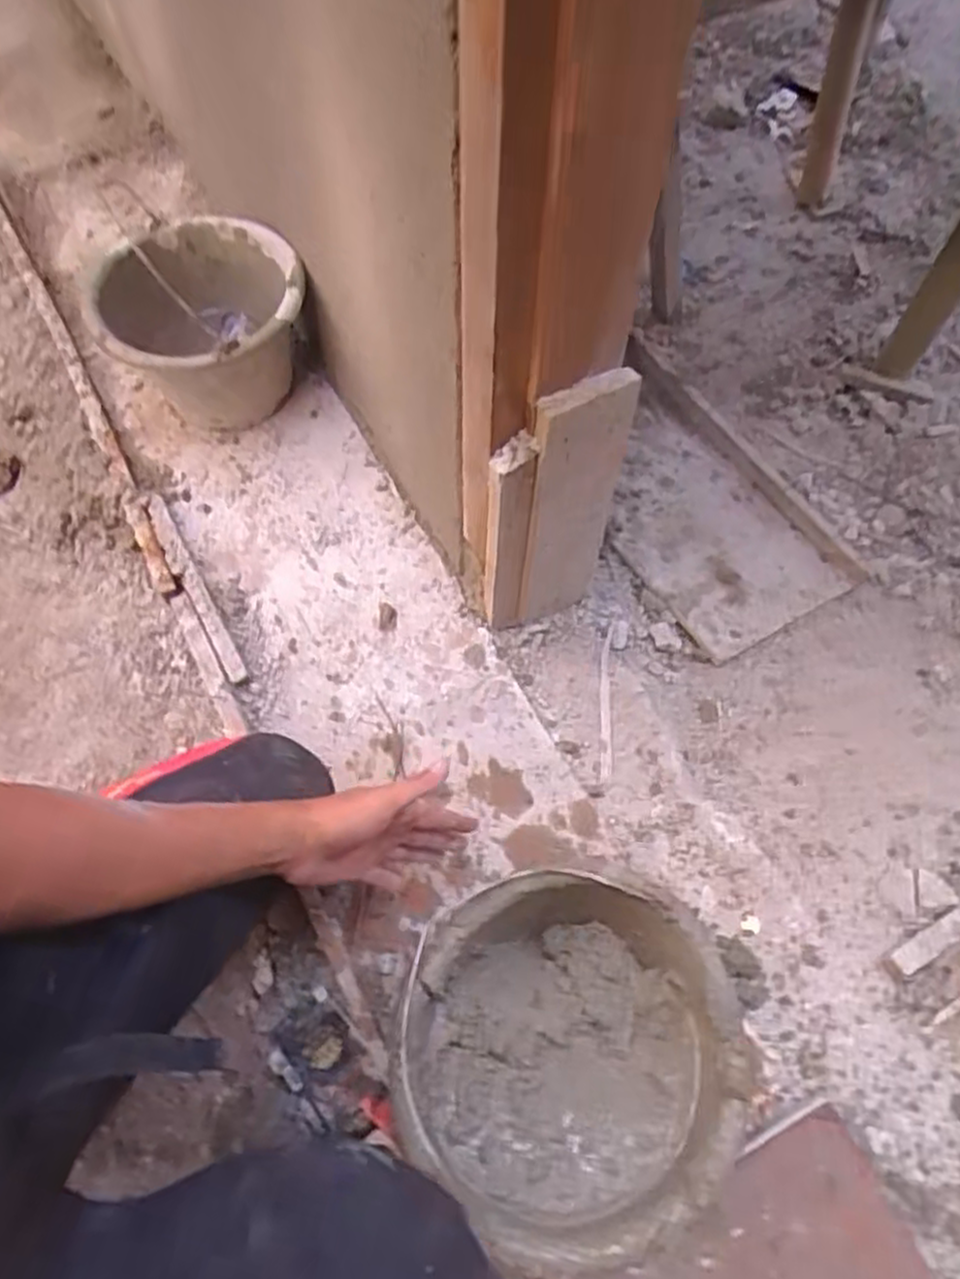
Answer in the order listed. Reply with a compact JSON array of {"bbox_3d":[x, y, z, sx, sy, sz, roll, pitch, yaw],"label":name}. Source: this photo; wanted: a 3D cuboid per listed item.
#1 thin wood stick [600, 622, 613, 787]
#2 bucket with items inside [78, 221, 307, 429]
[{"bbox_3d":[0.147,0.069,0.889,0.015,0.006,0.209,5,60,2],"label":"thin wood stick"},{"bbox_3d":[-0.356,-0.392,0.996,0.247,0.183,0.248,0,60,0],"label":"bucket with items inside"}]

